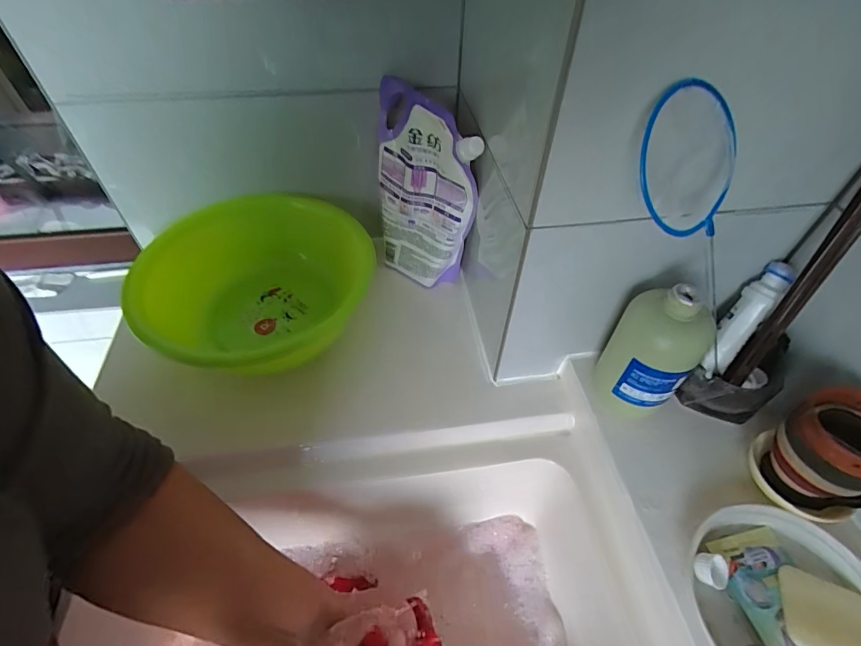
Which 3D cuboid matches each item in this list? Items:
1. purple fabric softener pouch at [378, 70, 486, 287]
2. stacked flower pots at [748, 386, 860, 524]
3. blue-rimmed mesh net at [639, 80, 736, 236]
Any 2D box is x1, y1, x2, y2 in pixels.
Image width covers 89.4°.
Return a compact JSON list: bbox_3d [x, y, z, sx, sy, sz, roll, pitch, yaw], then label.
[{"bbox_3d":[-0.017,-0.157,0.556,0.174,0.227,0.059,36,58,26],"label":"purple fabric softener pouch"},{"bbox_3d":[0.332,0.114,0.367,0.069,0.101,0.084,-15,51,-13],"label":"stacked flower pots"},{"bbox_3d":[0.175,-0.107,0.291,0.091,0.095,0.007,-4,17,-24],"label":"blue-rimmed mesh net"}]

